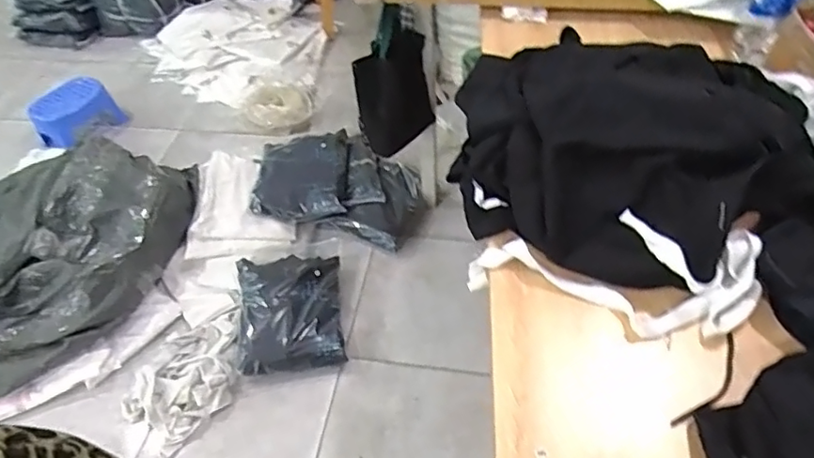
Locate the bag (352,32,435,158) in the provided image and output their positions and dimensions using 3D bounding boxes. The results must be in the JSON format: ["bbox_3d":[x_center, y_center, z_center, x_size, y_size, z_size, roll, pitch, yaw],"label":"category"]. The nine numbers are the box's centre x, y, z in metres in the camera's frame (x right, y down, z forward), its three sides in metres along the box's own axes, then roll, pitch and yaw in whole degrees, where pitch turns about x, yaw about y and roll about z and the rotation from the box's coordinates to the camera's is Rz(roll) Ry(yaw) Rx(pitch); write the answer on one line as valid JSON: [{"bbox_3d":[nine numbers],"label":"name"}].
[{"bbox_3d":[-0.020,-0.297,1.332,0.173,0.233,0.079,-20,51,-13],"label":"bag"}]

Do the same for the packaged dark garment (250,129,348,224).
[{"bbox_3d":[-0.311,-0.177,1.668,0.257,0.096,0.320,-6,49,-1],"label":"packaged dark garment"}]

